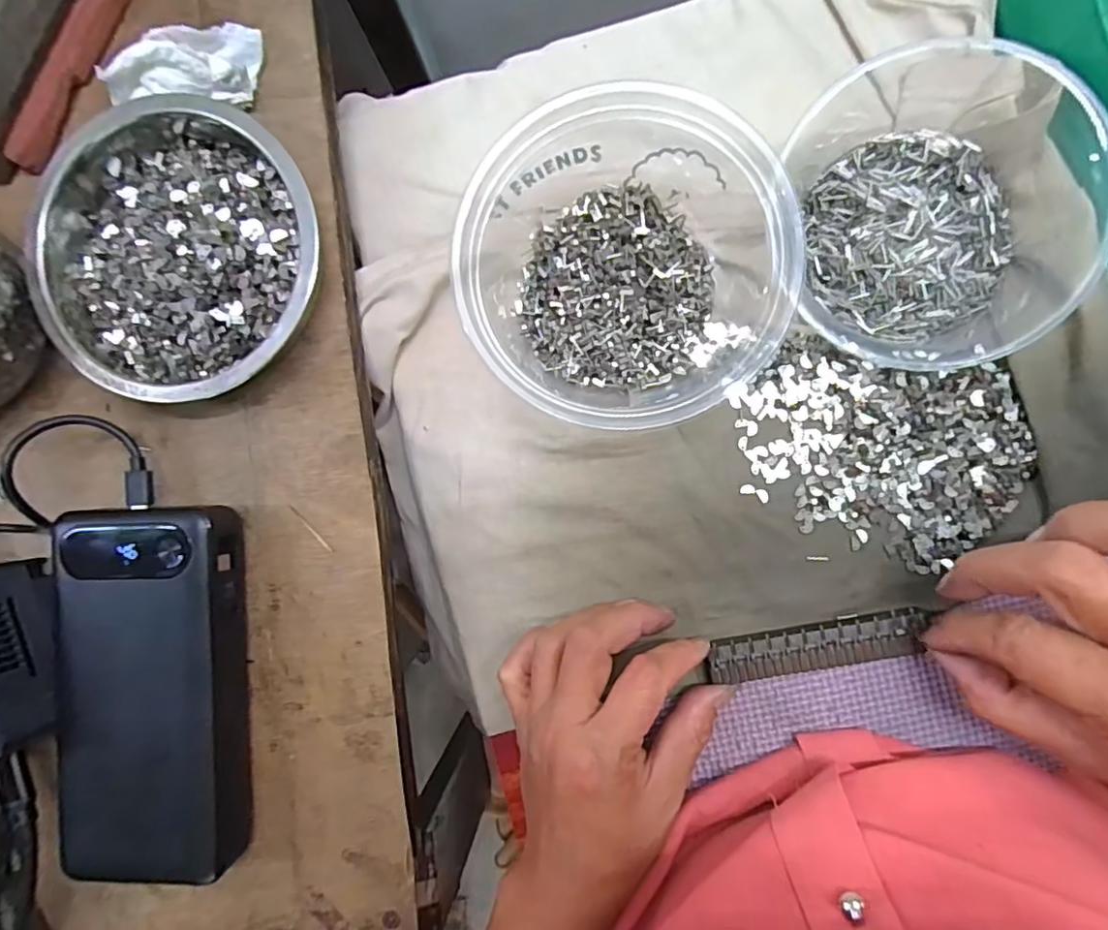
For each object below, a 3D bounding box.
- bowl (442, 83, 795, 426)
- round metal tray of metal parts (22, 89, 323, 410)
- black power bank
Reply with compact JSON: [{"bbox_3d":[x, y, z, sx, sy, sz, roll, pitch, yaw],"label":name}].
[{"bbox_3d":[0.027,-0.095,0.252,0.128,0.053,0.145,-4,93,6],"label":"bowl"},{"bbox_3d":[-0.163,-0.099,0.247,0.119,0.032,0.141,-26,88,4],"label":"round metal tray of metal parts"},{"bbox_3d":[-0.174,0.096,0.253,0.072,0.026,0.153,-2,90,5],"label":"black power bank"}]

